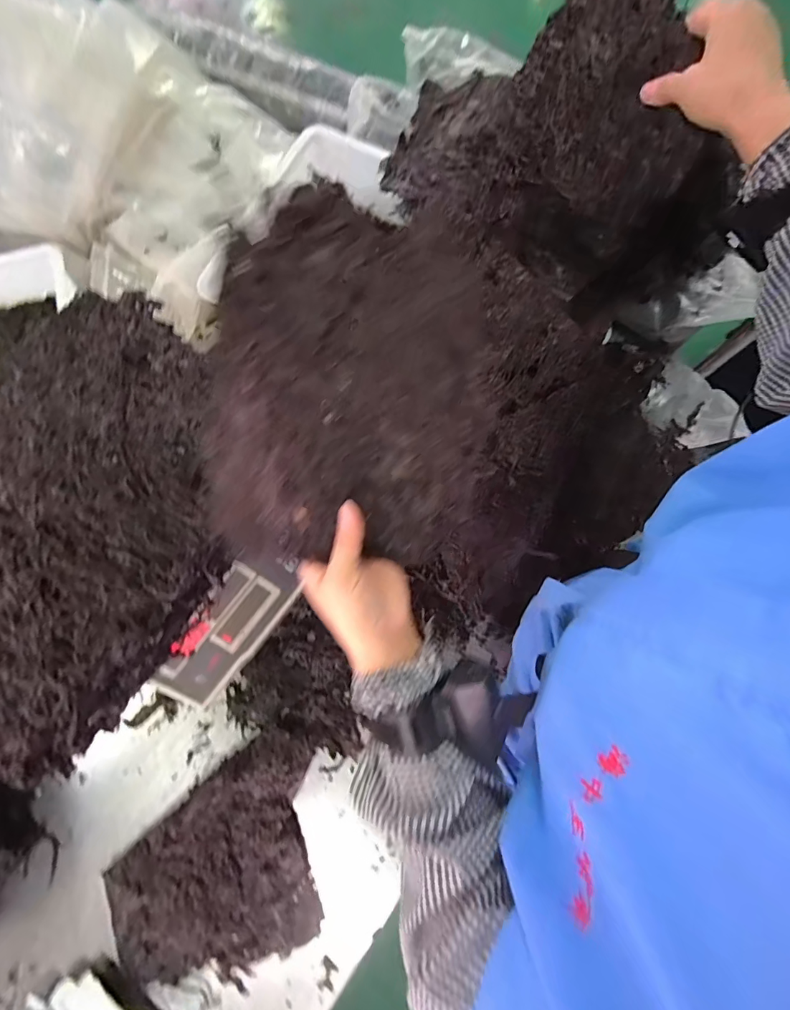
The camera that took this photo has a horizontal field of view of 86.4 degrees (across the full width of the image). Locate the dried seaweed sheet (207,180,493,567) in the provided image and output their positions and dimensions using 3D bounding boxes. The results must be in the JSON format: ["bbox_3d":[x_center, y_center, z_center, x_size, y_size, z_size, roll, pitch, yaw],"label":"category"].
[{"bbox_3d":[-0.037,-0.090,0.322,0.216,0.029,0.268,14,93,3],"label":"dried seaweed sheet"}]

